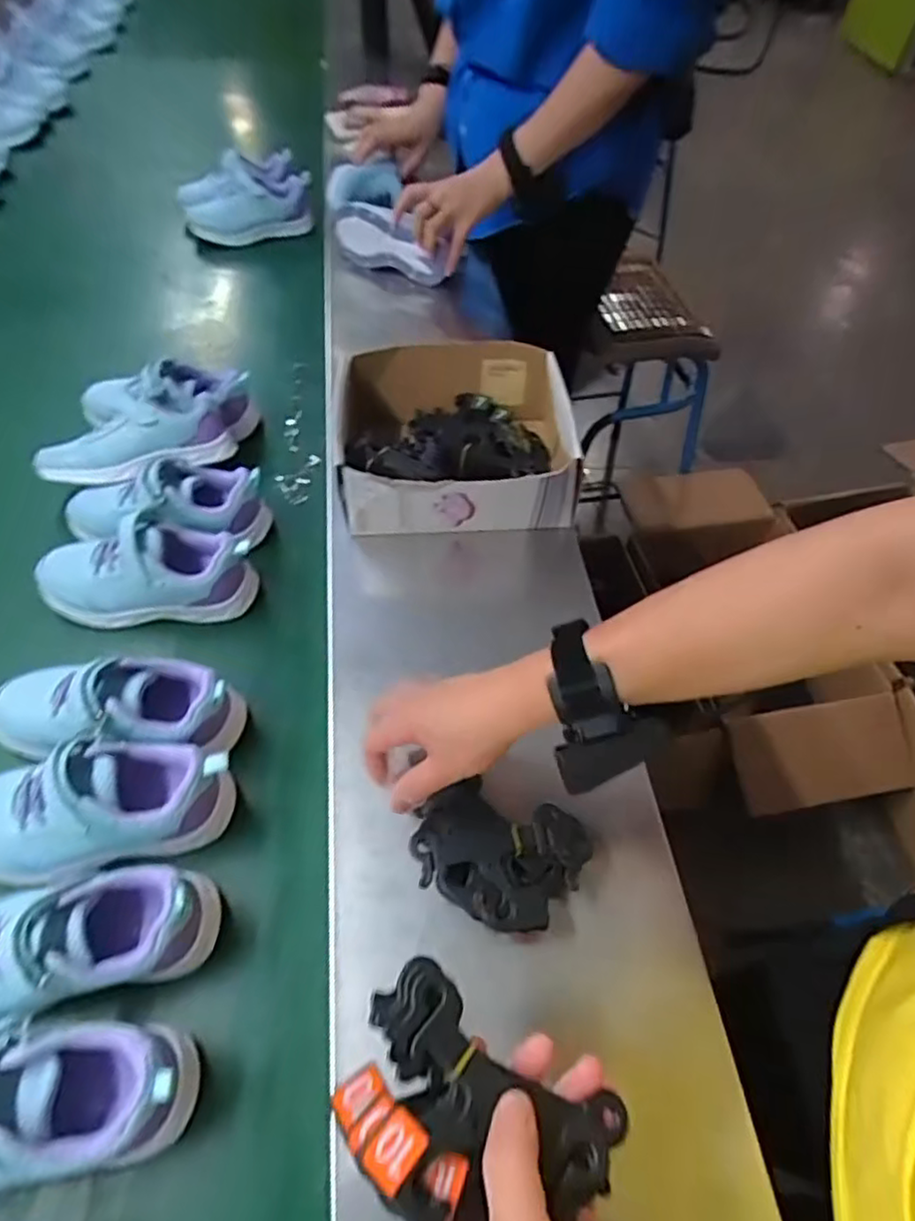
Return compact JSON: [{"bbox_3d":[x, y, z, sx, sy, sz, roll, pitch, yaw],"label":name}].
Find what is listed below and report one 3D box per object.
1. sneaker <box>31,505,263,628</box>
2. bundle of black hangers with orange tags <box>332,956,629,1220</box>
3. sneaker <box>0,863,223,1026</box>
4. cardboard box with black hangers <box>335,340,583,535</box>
[{"bbox_3d":[-0.283,-0.037,0.596,0.193,0.065,0.075,-2,52,-5],"label":"sneaker"},{"bbox_3d":[0.005,0.218,0.286,0.116,0.025,0.081,30,56,18],"label":"bundle of black hangers with orange tags"},{"bbox_3d":[-0.255,0.208,0.416,0.182,0.084,0.075,-10,53,-11],"label":"sneaker"},{"bbox_3d":[0.002,-0.175,0.672,0.220,0.083,0.221,1,52,-3],"label":"cardboard box with black hangers"}]

